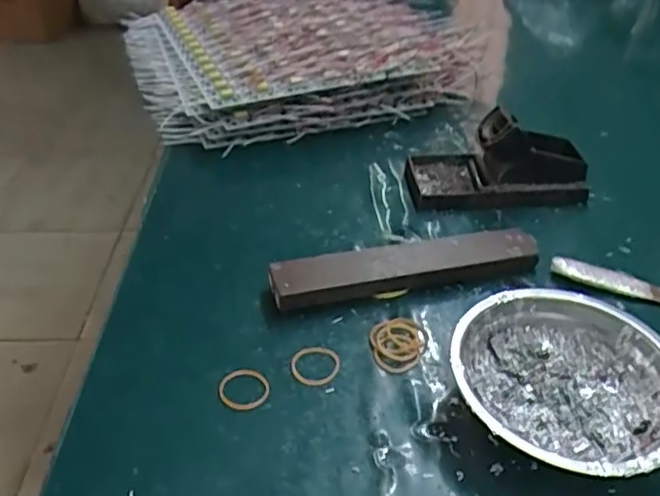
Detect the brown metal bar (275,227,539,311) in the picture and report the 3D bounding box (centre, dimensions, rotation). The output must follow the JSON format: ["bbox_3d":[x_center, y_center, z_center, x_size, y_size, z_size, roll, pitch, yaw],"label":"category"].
[{"bbox_3d":[0.057,0.012,0.457,0.202,0.021,0.034,-10,40,-13],"label":"brown metal bar"}]

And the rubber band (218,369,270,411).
[{"bbox_3d":[-0.052,0.084,0.380,0.030,0.005,0.027,4,39,4],"label":"rubber band"}]

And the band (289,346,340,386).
[{"bbox_3d":[-0.009,0.074,0.393,0.030,0.004,0.028,-1,38,-2],"label":"band"}]

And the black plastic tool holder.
[{"bbox_3d":[0.145,-0.084,0.547,0.148,0.061,0.075,-3,39,-5],"label":"black plastic tool holder"}]

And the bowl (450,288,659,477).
[{"bbox_3d":[0.133,0.081,0.359,0.125,0.040,0.124,0,38,0],"label":"bowl"}]

